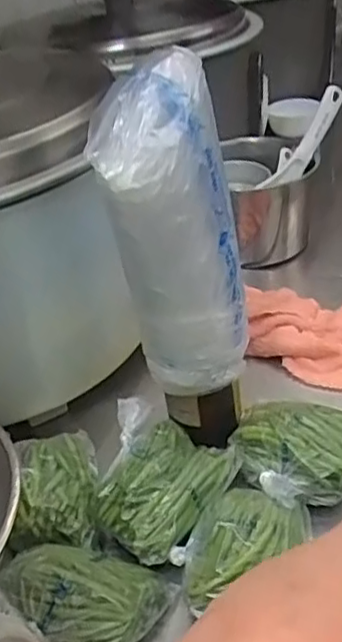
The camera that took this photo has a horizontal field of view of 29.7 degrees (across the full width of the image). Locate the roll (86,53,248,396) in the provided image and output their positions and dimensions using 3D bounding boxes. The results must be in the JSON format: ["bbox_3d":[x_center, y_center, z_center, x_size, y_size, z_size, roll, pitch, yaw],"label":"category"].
[{"bbox_3d":[0.005,-0.051,0.476,0.082,0.257,0.064,0,36,11],"label":"roll"}]

